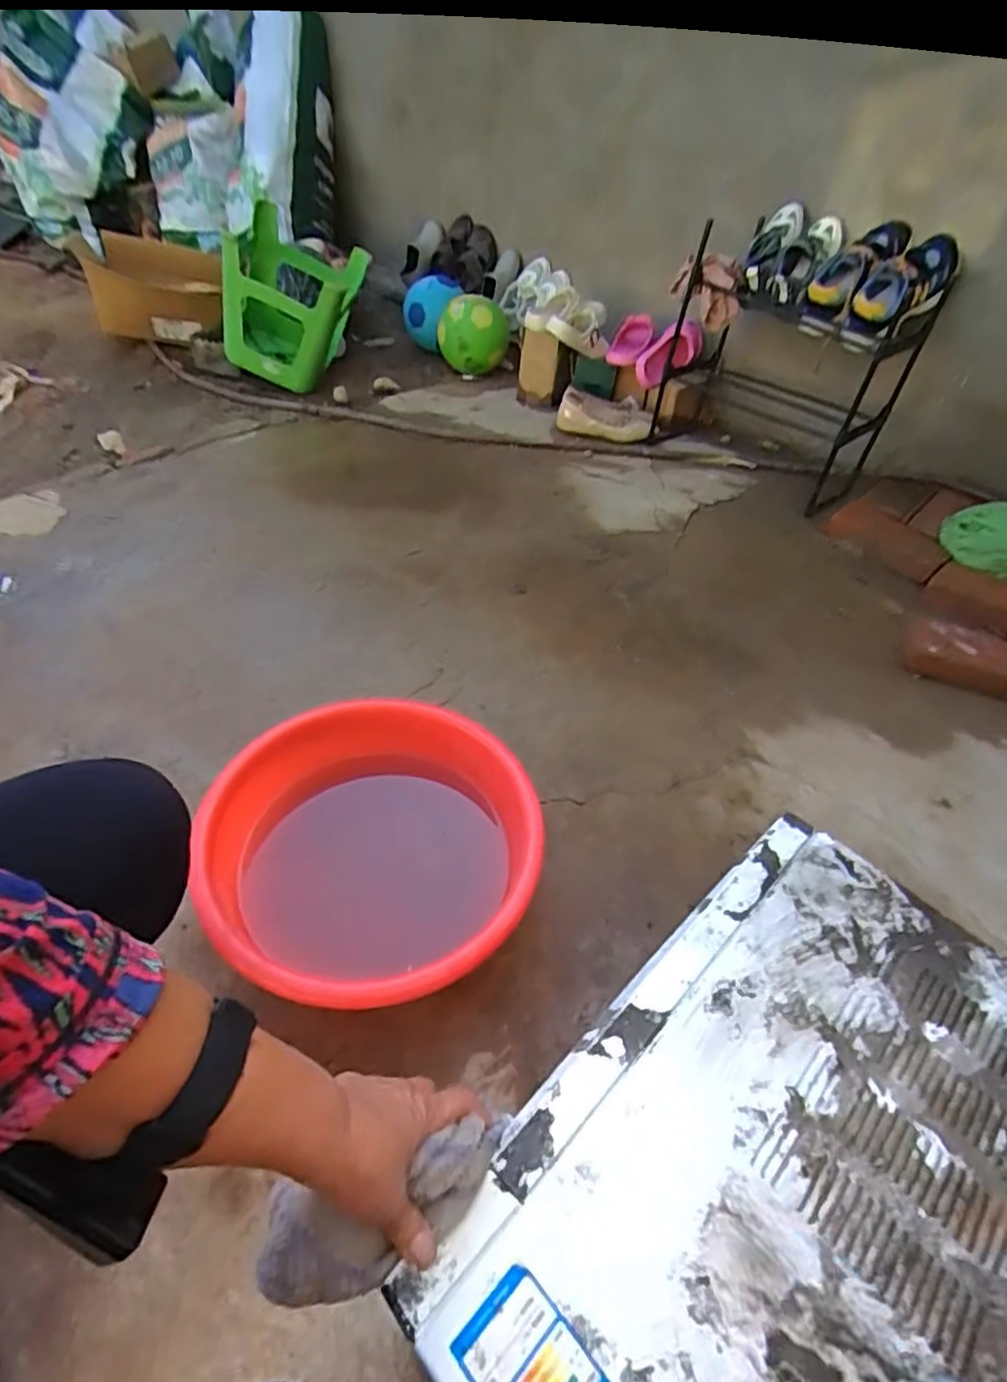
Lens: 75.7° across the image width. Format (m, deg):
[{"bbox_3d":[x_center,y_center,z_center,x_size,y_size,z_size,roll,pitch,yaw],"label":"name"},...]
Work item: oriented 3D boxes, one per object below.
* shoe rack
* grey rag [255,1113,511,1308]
[{"bbox_3d":[0.574,-0.682,1.382,0.503,0.383,0.277,26,50,18],"label":"shoe rack"},{"bbox_3d":[-0.061,0.280,0.352,0.142,0.042,0.052,-17,50,-16],"label":"grey rag"}]

